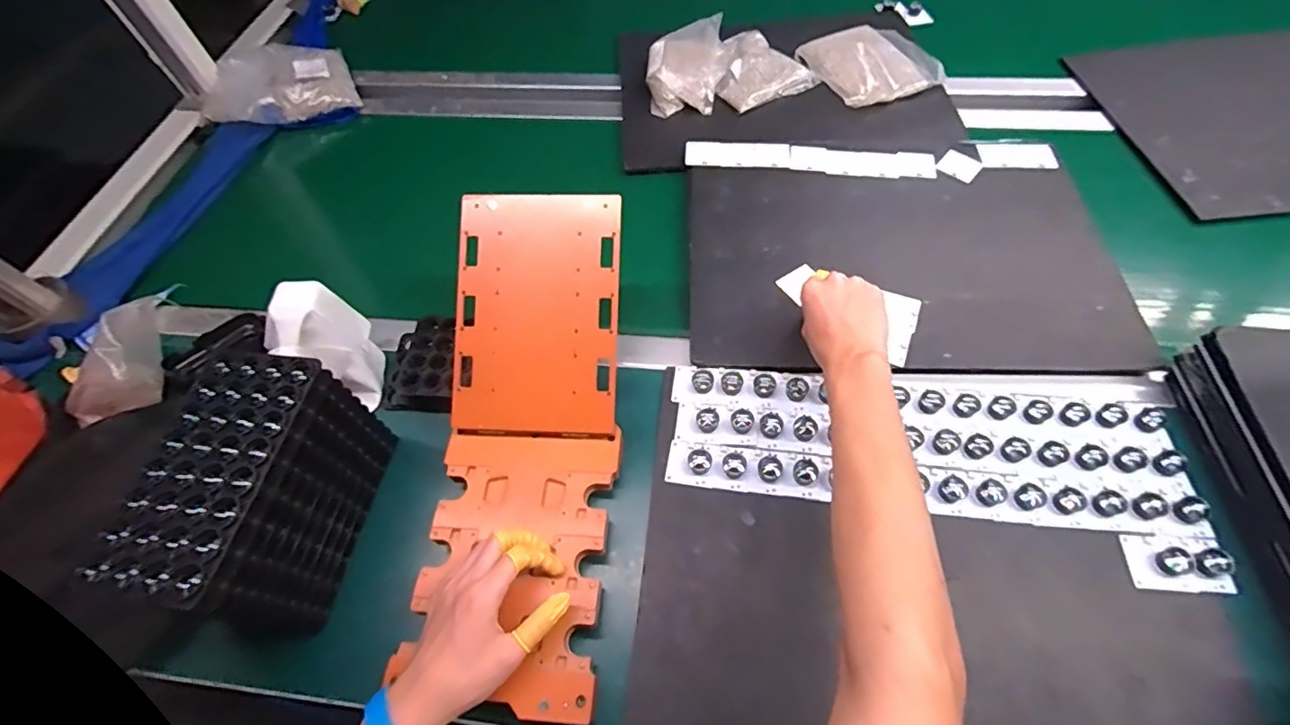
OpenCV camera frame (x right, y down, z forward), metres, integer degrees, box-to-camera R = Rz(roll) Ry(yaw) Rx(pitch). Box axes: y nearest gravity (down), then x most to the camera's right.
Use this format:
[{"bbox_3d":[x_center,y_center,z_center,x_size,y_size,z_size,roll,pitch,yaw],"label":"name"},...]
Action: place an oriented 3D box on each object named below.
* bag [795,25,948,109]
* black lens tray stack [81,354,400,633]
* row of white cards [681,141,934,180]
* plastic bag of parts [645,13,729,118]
[{"bbox_3d":[0.355,-0.471,0.856,0.179,0.025,0.177,-17,60,-6],"label":"bag"},{"bbox_3d":[-0.327,0.116,0.481,0.099,0.153,0.200,8,61,8],"label":"black lens tray stack"},{"bbox_3d":[0.223,-0.279,0.755,0.327,0.009,0.050,6,60,7],"label":"row of white cards"},{"bbox_3d":[0.063,-0.465,0.858,0.124,0.049,0.169,1,60,4],"label":"plastic bag of parts"}]

